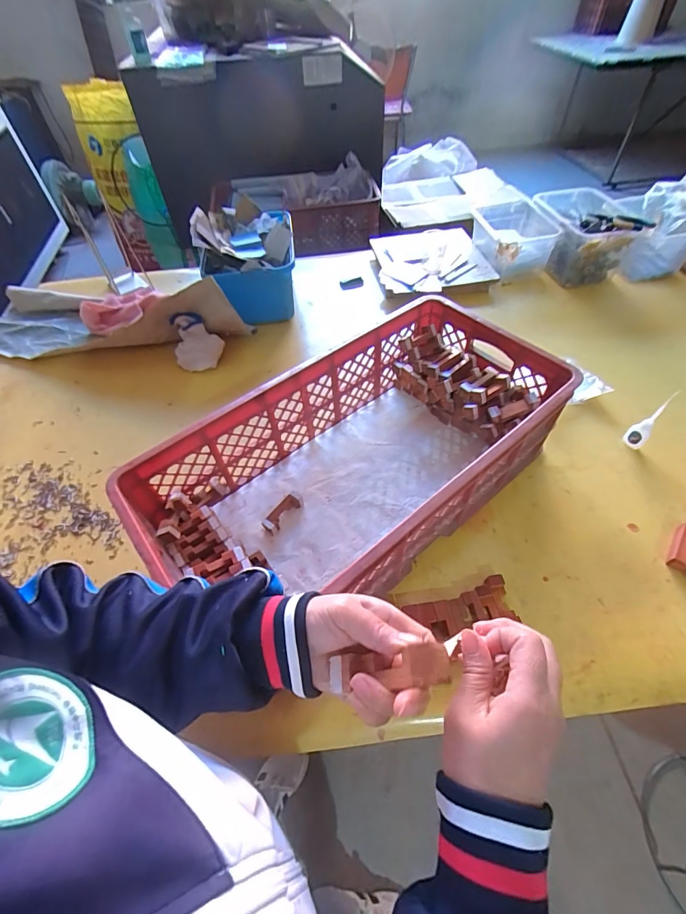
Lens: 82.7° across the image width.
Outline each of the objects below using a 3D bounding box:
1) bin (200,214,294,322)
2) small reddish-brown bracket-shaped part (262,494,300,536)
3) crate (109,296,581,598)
[{"bbox_3d":[-0.225,-0.473,0.995,0.214,0.169,0.245,-7,53,-3],"label":"bin"},{"bbox_3d":[-0.103,0.096,0.652,0.023,0.025,0.070,30,60,22],"label":"small reddish-brown bracket-shaped part"},{"bbox_3d":[0.032,0.003,0.626,0.638,0.176,0.324,-32,58,-19],"label":"crate"}]

